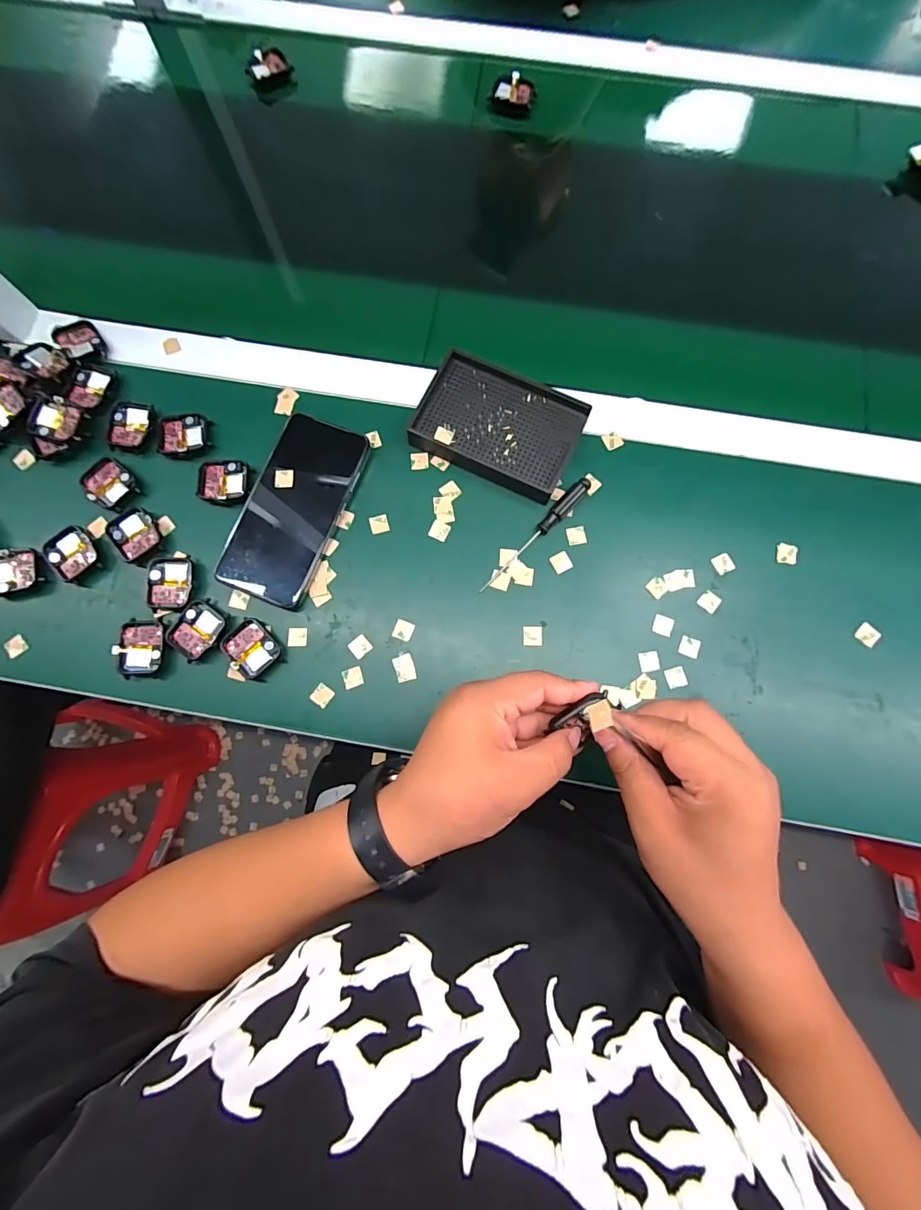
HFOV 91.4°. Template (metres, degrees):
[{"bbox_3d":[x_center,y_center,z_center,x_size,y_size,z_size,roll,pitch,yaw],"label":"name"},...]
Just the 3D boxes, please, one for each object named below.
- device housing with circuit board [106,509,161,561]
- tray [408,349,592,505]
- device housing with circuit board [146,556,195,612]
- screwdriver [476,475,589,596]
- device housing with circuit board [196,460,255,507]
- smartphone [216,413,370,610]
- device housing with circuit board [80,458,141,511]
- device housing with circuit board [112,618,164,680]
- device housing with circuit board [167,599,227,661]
[{"bbox_3d":[-0.279,-0.061,0.385,0.036,0.006,0.046,-32,81,-6],"label":"device housing with circuit board"},{"bbox_3d":[0.035,-0.158,0.397,0.135,0.020,0.092,26,81,5],"label":"tray"},{"bbox_3d":[-0.243,-0.018,0.376,0.037,0.006,0.044,-1,79,0],"label":"device housing with circuit board"},{"bbox_3d":[0.065,-0.059,0.383,0.011,0.012,0.131,42,82,7],"label":"screwdriver"},{"bbox_3d":[-0.207,-0.107,0.394,0.045,0.010,0.041,2,79,1],"label":"device housing with circuit board"},{"bbox_3d":[-0.142,-0.083,0.388,0.077,0.014,0.162,20,80,4],"label":"smartphone"},{"bbox_3d":[-0.307,-0.105,0.394,0.042,0.010,0.038,41,82,7],"label":"device housing with circuit board"},{"bbox_3d":[-0.260,0.035,0.366,0.033,0.013,0.046,2,79,1],"label":"device housing with circuit board"},{"bbox_3d":[-0.216,0.021,0.369,0.039,0.005,0.045,28,81,5],"label":"device housing with circuit board"}]

